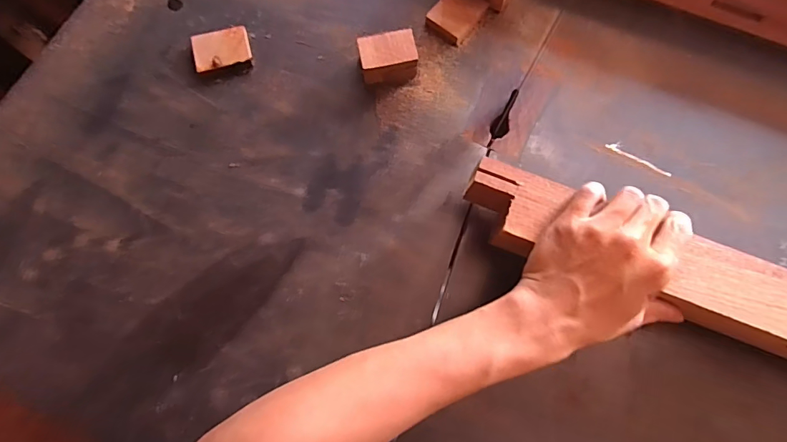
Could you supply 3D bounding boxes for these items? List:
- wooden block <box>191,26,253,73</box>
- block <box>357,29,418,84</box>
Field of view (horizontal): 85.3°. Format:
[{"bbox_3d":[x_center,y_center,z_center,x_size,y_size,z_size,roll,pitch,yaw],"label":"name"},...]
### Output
[{"bbox_3d":[-0.176,-0.176,0.439,0.057,0.010,0.040,-16,77,-5],"label":"wooden block"},{"bbox_3d":[-0.006,-0.164,0.429,0.055,0.028,0.038,-12,77,-4],"label":"block"}]

